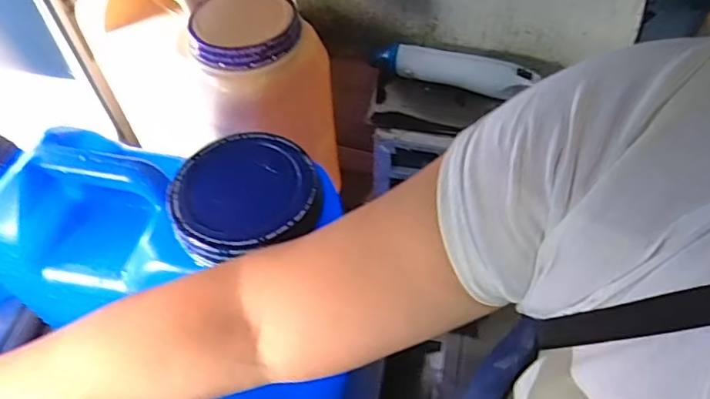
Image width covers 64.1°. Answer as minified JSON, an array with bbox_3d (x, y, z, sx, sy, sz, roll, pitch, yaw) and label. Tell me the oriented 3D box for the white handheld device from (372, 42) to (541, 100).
[{"bbox_3d":[0.122,-0.170,0.730,0.193,0.041,0.031,11,55,10],"label":"white handheld device"}]

